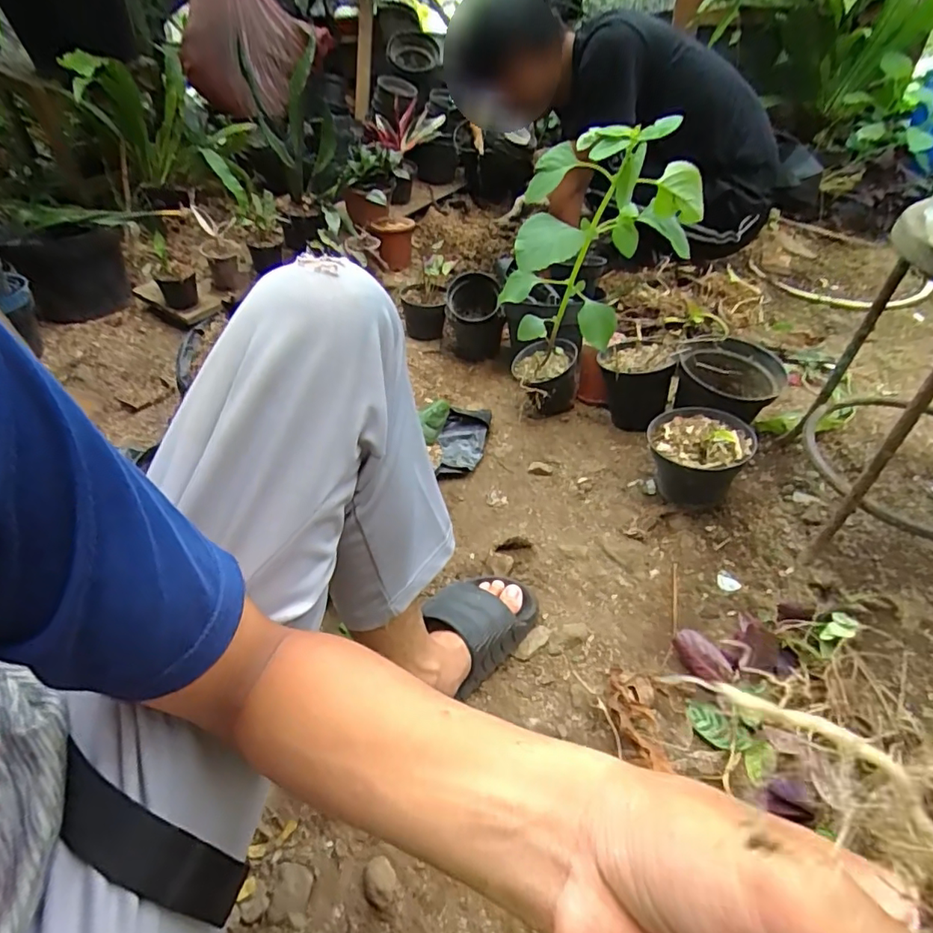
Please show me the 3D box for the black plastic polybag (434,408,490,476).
[{"bbox_3d":[-0.008,-0.041,1.007,0.081,0.050,0.153,7,49,10],"label":"black plastic polybag"}]

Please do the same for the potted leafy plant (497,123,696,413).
[{"bbox_3d":[0.191,-0.254,0.873,0.243,0.499,0.234,10,49,12],"label":"potted leafy plant"}]

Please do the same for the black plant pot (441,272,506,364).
[{"bbox_3d":[0.010,-0.344,1.264,0.135,0.148,0.137,-5,48,-1],"label":"black plant pot"}]

